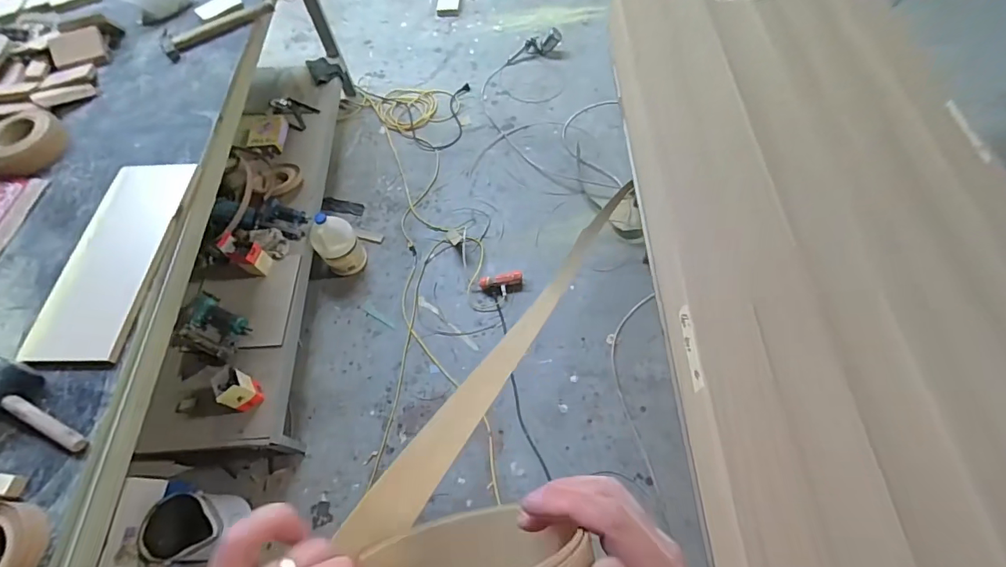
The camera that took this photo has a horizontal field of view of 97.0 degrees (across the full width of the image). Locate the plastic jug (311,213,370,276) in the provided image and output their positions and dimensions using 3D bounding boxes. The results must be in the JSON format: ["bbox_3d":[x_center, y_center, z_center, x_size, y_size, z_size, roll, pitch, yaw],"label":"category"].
[{"bbox_3d":[-0.625,-0.139,1.698,0.158,0.269,0.143,-35,66,-13],"label":"plastic jug"}]

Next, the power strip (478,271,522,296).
[{"bbox_3d":[-0.004,0.000,1.720,0.170,0.056,0.079,-14,63,-3],"label":"power strip"}]

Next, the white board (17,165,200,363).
[{"bbox_3d":[-0.842,-0.064,0.971,0.199,0.025,0.484,1,63,2],"label":"white board"}]

